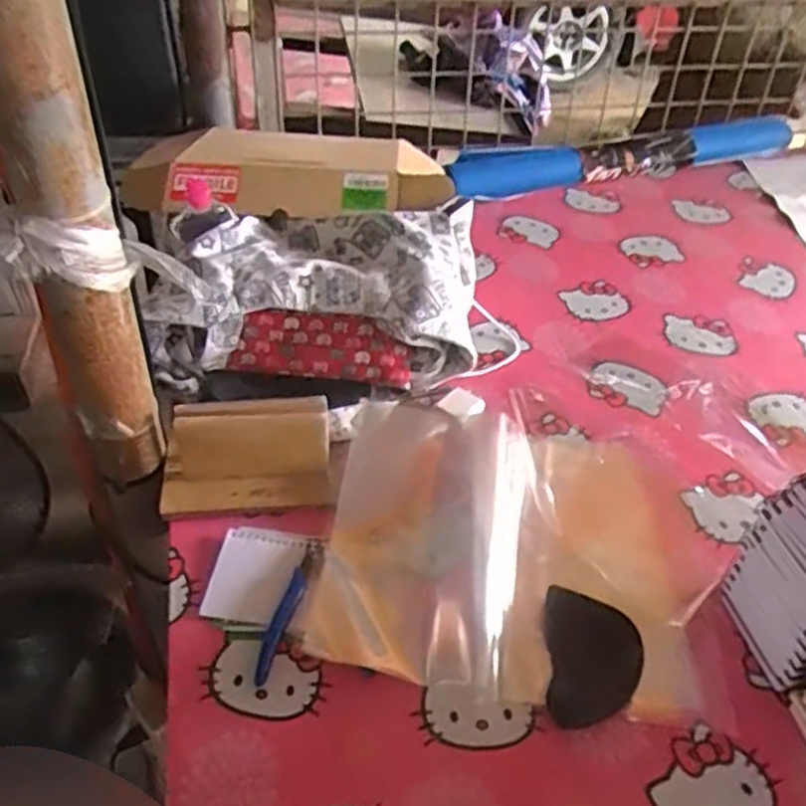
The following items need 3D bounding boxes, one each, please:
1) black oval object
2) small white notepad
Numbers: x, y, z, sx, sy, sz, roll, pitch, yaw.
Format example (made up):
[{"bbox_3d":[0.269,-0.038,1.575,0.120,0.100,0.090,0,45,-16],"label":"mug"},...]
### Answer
[{"bbox_3d":[0.142,0.188,0.568,0.068,0.010,0.102,4,44,3],"label":"black oval object"},{"bbox_3d":[-0.118,0.138,0.614,0.075,0.012,0.089,11,44,10],"label":"small white notepad"}]

